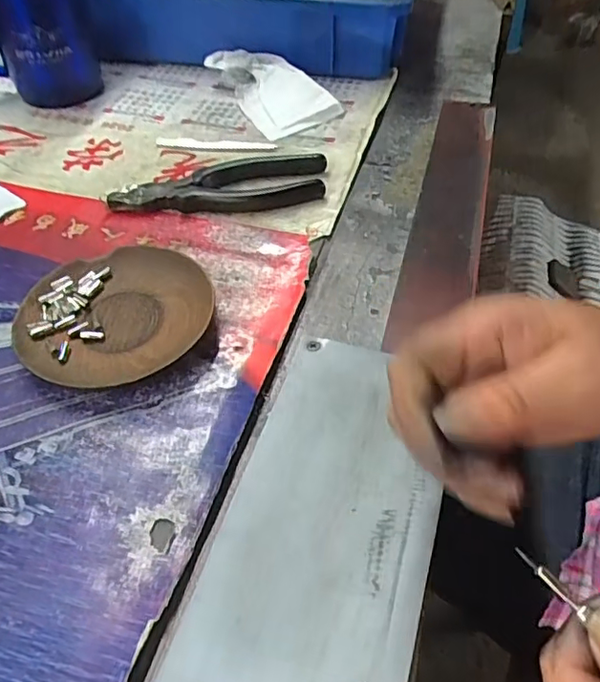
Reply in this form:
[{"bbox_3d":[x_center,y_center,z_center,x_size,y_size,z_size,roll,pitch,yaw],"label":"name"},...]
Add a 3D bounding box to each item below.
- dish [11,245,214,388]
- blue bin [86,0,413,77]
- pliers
[{"bbox_3d":[-0.112,-0.016,0.348,0.114,0.015,0.101,-36,58,-26],"label":"dish"},{"bbox_3d":[-0.068,-0.420,0.653,0.389,0.090,0.352,8,50,8],"label":"blue bin"},{"bbox_3d":[-0.061,-0.121,0.439,0.162,0.015,0.059,-5,49,-4],"label":"pliers"}]

